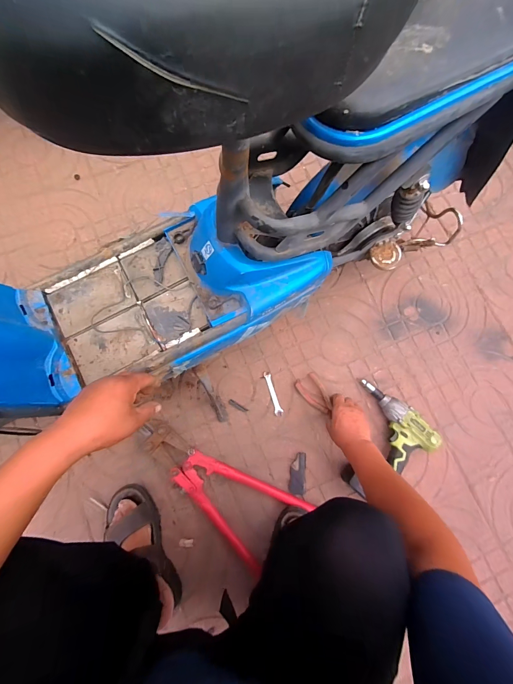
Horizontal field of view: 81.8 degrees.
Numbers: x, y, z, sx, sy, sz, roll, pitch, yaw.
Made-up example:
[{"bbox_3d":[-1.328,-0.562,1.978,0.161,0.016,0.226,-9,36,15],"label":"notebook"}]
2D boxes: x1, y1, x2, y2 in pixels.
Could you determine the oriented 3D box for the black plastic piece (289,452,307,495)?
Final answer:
[{"bbox_3d":[0.104,0.324,0.732,0.039,0.007,0.094,7,80,0],"label":"black plastic piece"}]

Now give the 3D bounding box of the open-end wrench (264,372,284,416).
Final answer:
[{"bbox_3d":[0.043,0.133,0.761,0.020,0.004,0.114,-18,81,-5],"label":"open-end wrench"}]

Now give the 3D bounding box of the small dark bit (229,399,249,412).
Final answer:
[{"bbox_3d":[-0.047,0.164,0.754,0.054,0.004,0.013,32,81,4],"label":"small dark bit"}]

